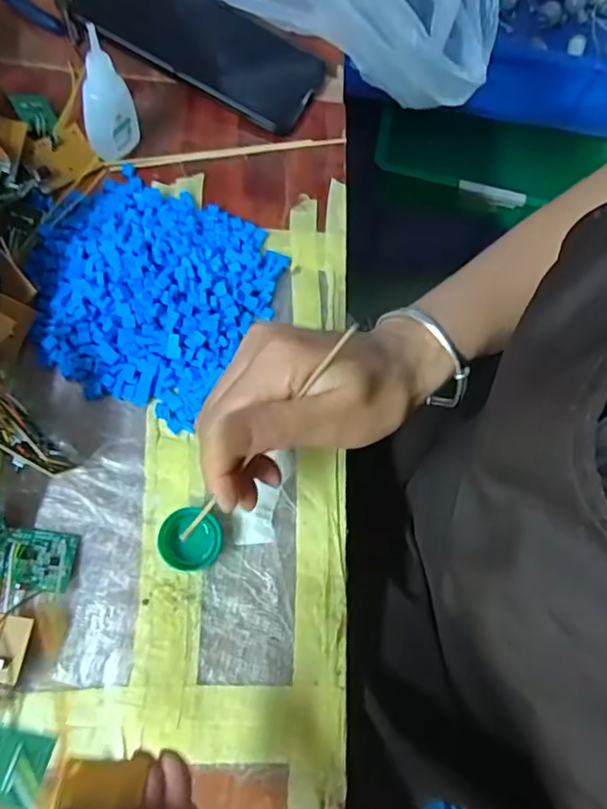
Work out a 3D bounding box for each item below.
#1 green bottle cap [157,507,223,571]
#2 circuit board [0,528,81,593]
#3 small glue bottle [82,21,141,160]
[{"bbox_3d":[-0.060,0.072,0.302,0.031,0.012,0.032,2,69,-5],"label":"green bottle cap"},{"bbox_3d":[-0.141,0.079,0.292,0.044,0.005,0.030,10,59,-15],"label":"circuit board"},{"bbox_3d":[-0.124,-0.190,0.353,0.017,0.074,0.033,30,72,8],"label":"small glue bottle"}]

